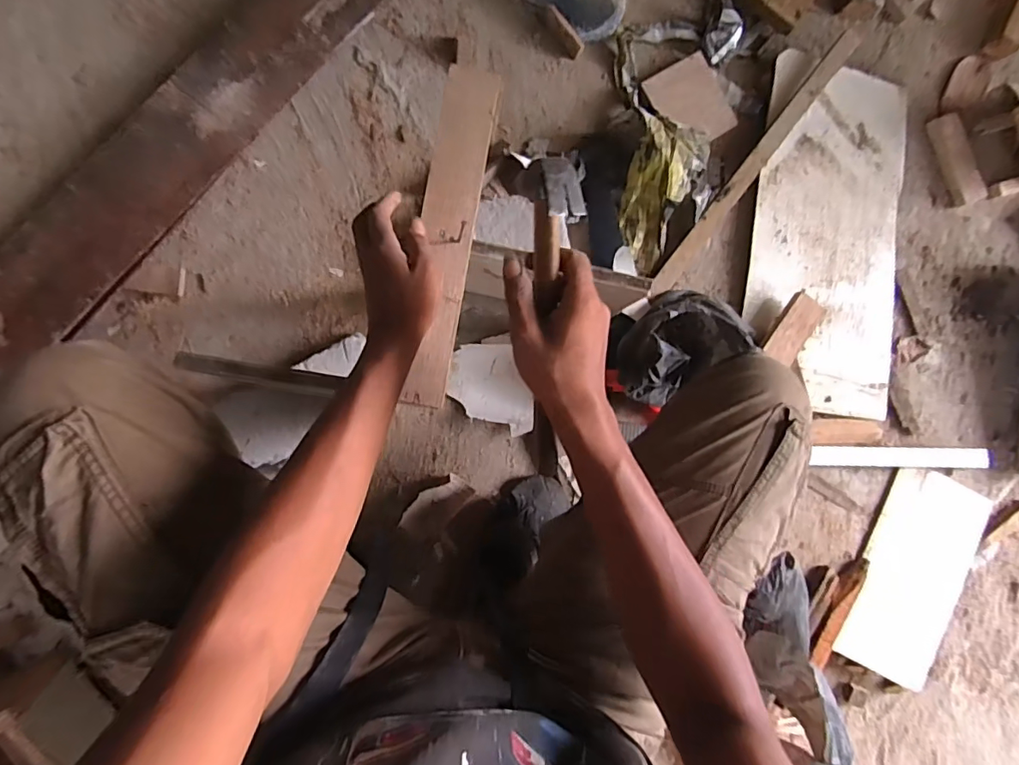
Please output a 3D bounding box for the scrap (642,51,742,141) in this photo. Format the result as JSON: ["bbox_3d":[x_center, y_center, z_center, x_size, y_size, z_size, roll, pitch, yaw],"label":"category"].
[{"bbox_3d":[0.277,-0.427,0.787,0.098,0.017,0.127,-29,88,7],"label":"scrap"}]

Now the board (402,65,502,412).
[{"bbox_3d":[-0.058,-0.143,0.503,0.055,0.013,0.329,8,86,-9],"label":"board"}]

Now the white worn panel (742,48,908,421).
[{"bbox_3d":[0.511,-0.230,0.818,0.261,0.028,0.542,7,88,-9],"label":"white worn panel"}]

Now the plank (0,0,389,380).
[{"bbox_3d":[-0.455,-0.241,0.629,0.128,0.023,1.056,37,81,-4],"label":"plank"}]

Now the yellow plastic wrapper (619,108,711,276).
[{"bbox_3d":[0.234,-0.272,0.751,0.132,0.064,0.218,4,88,-9],"label":"yellow plastic wrapper"}]

